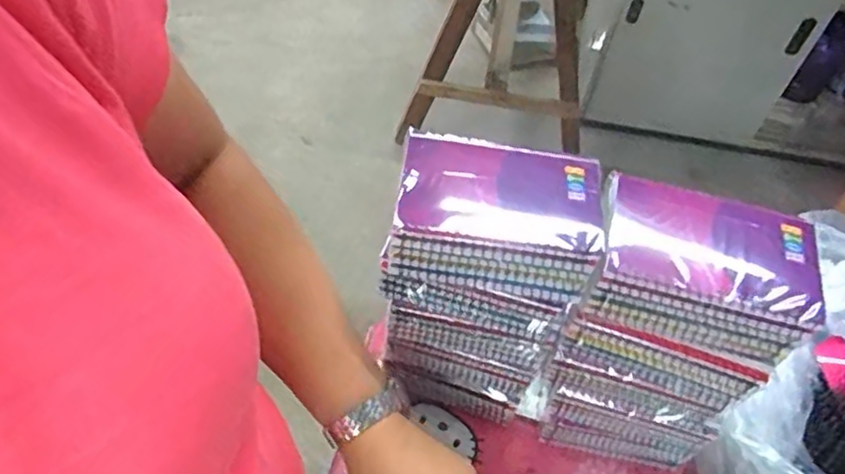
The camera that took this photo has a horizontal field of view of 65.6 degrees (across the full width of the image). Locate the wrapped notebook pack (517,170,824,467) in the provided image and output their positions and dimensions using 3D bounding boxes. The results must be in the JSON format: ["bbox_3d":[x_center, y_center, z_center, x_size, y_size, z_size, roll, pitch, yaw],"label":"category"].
[{"bbox_3d":[0.180,0.089,0.531,0.140,0.277,0.090,16,55,7],"label":"wrapped notebook pack"}]

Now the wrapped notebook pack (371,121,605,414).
[{"bbox_3d":[0.043,0.050,0.539,0.129,0.269,0.085,11,54,4],"label":"wrapped notebook pack"}]

